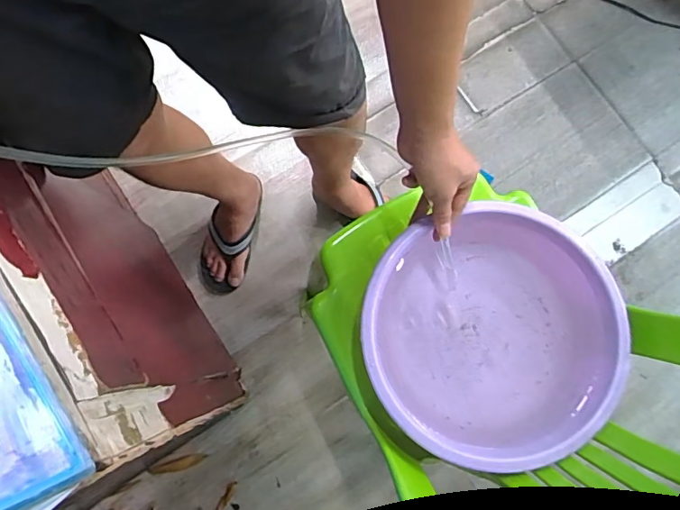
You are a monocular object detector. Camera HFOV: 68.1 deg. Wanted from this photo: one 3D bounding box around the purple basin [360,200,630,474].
[{"bbox_3d":[0.189,0.098,0.649,0.318,0.086,0.317,1,78,0],"label":"purple basin"}]

